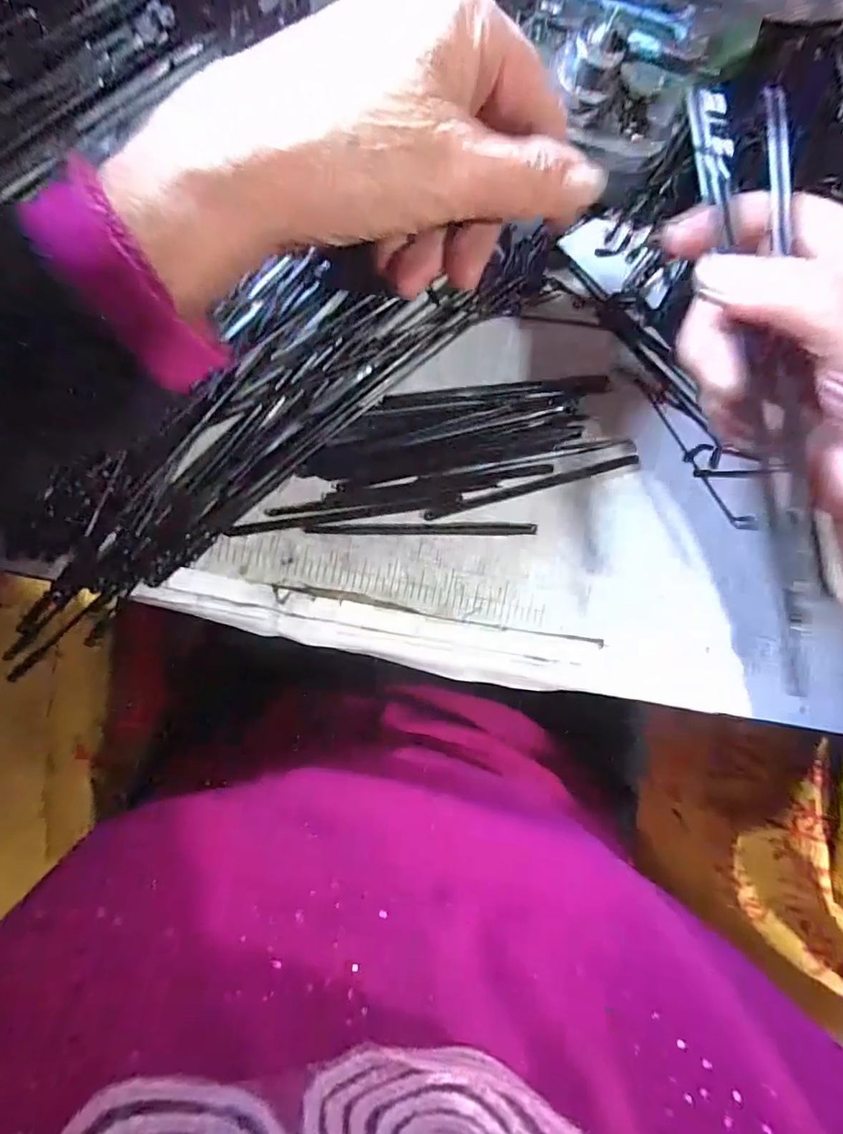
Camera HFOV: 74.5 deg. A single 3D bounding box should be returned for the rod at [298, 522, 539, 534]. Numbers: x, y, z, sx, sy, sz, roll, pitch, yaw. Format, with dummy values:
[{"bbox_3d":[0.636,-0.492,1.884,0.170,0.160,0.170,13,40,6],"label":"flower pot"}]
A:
[{"bbox_3d":[0.001,-0.017,0.240,0.100,0.004,0.005,0,91,-6],"label":"rod"}]

